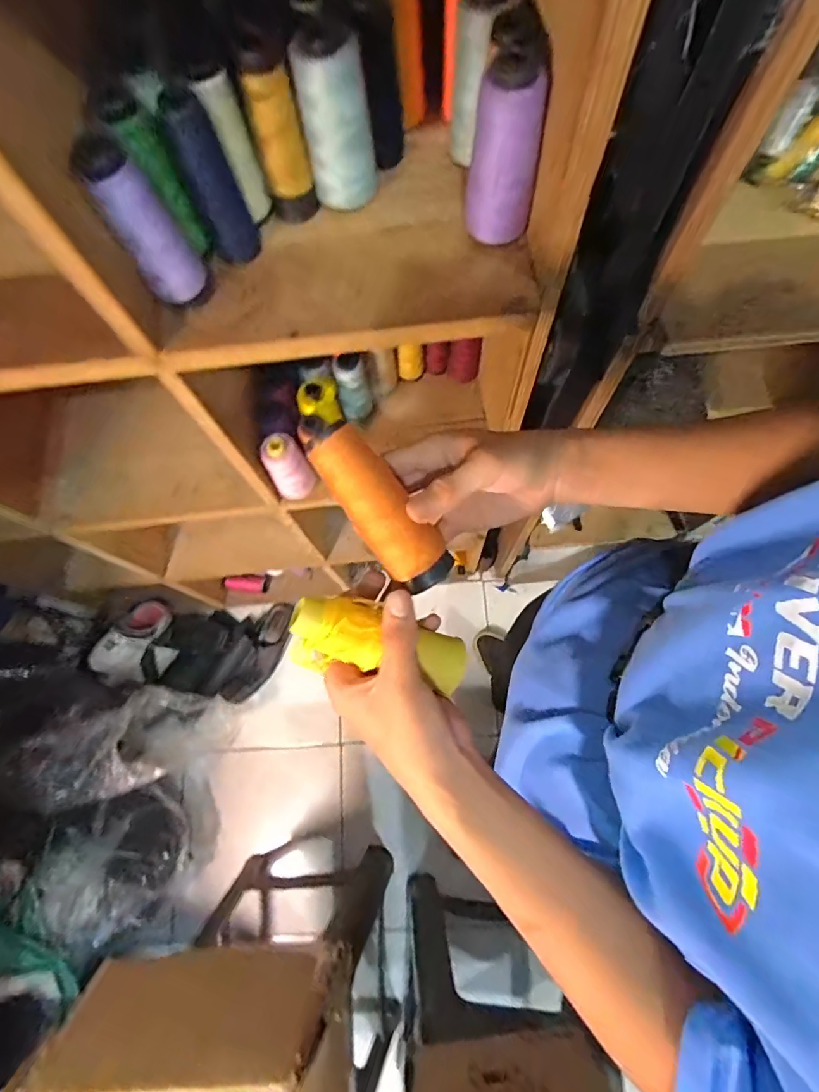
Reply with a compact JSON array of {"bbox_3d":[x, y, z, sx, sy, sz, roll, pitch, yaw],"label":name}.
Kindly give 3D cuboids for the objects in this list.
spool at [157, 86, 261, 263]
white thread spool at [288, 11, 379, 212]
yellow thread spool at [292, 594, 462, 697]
[{"bbox_3d":[-0.153,-0.283,0.376,0.036,0.109,0.030,-21,73,-5],"label":"spool"},{"bbox_3d":[-0.059,-0.343,0.386,0.053,0.109,0.045,-7,72,0],"label":"white thread spool"},{"bbox_3d":[-0.018,0.064,0.305,0.116,0.035,0.044,20,72,-23],"label":"yellow thread spool"}]

